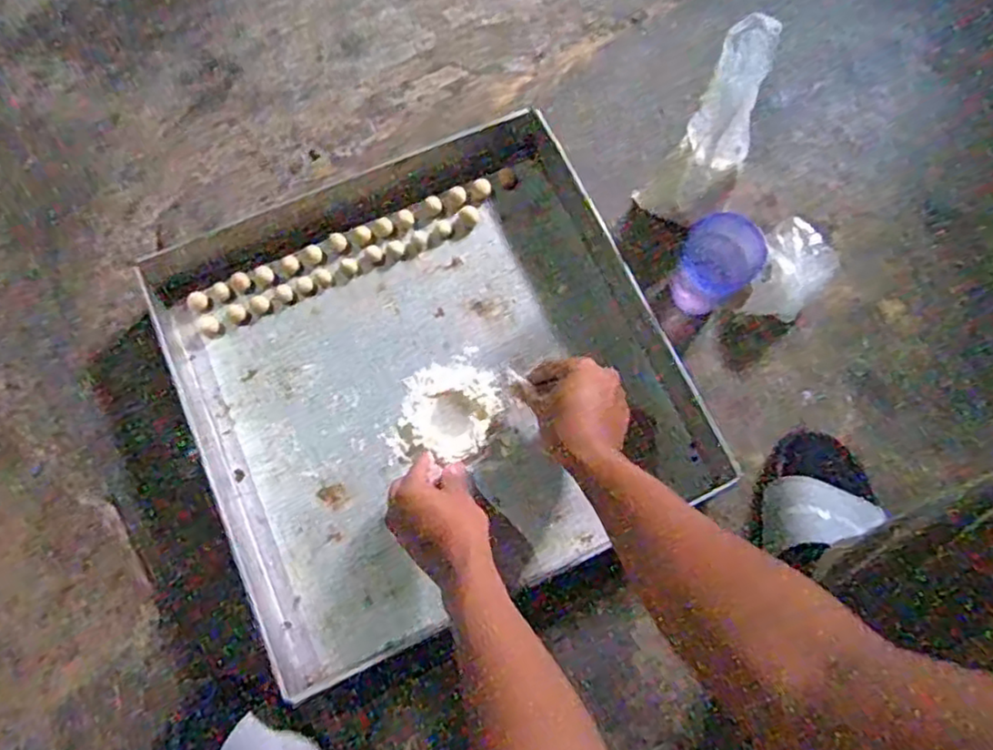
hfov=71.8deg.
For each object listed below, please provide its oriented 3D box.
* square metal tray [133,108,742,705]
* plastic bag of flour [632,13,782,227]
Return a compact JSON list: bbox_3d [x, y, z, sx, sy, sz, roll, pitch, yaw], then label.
[{"bbox_3d":[-0.076,-0.012,0.713,0.467,0.064,0.485,-24,76,-7],"label":"square metal tray"},{"bbox_3d":[0.217,-0.234,0.696,0.092,0.227,0.096,31,76,8],"label":"plastic bag of flour"}]

